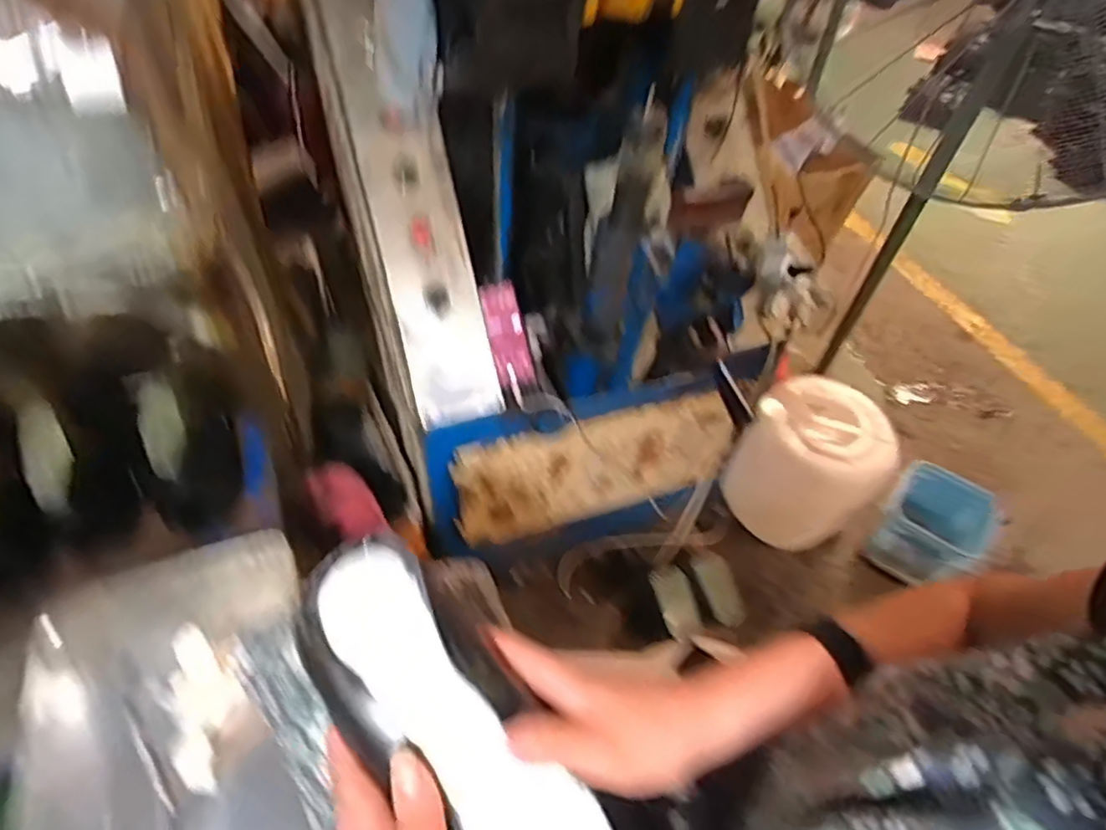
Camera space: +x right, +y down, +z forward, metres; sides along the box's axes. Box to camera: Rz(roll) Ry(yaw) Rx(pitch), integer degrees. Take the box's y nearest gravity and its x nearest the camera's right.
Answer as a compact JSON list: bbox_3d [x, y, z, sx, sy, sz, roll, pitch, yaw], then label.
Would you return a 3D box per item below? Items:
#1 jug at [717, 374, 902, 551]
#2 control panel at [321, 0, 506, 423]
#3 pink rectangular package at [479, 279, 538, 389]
[{"bbox_3d":[0.589,0.116,1.457,0.287,0.282,0.297,2,51,-3],"label":"jug"},{"bbox_3d":[-0.213,-0.353,0.886,0.140,0.081,0.728,-15,99,-16],"label":"control panel"},{"bbox_3d":[-0.071,-0.128,1.001,0.066,0.025,0.171,-16,94,-17],"label":"pink rectangular package"}]

